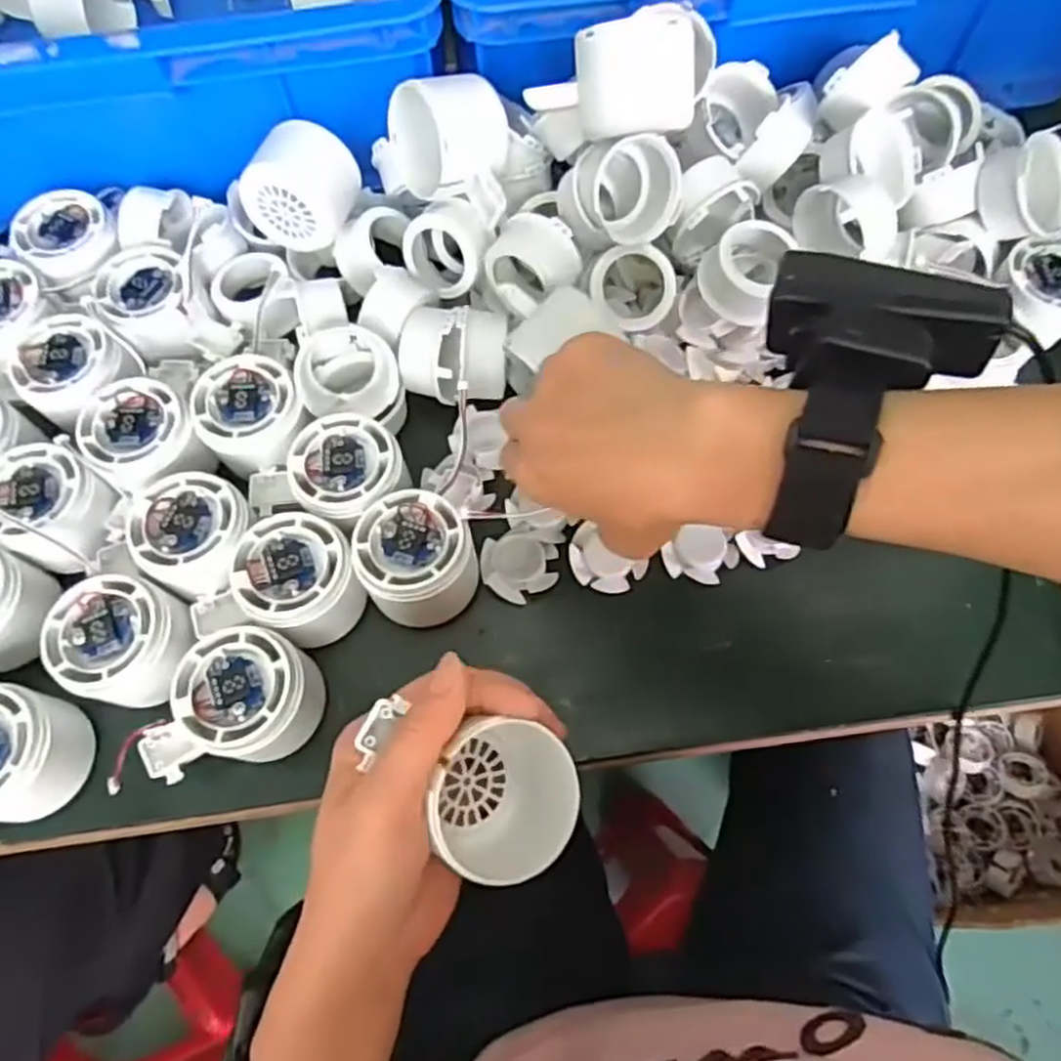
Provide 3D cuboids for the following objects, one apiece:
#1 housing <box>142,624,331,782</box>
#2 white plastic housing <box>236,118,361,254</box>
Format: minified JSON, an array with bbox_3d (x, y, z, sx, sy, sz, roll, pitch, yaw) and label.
[{"bbox_3d":[-0.137,0.089,0.354,0.066,0.047,0.087,33,74,13],"label":"housing"},{"bbox_3d":[-0.135,-0.204,0.442,0.049,0.055,0.056,25,72,10],"label":"white plastic housing"}]

